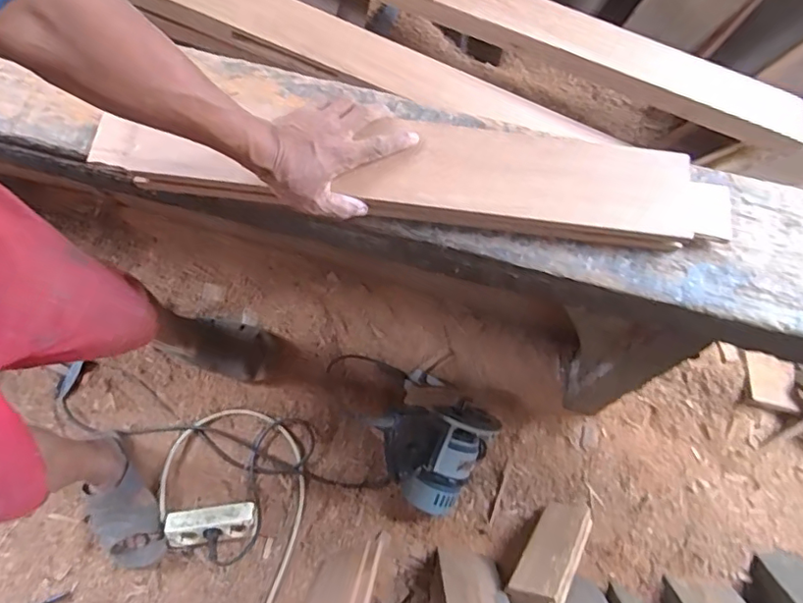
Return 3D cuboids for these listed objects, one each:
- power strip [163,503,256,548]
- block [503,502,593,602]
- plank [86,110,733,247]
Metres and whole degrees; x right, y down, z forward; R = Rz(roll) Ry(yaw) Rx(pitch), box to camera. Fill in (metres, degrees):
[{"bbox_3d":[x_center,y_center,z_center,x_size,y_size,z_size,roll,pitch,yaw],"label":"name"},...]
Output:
[{"bbox_3d":[-0.357,0.418,1.045,0.168,0.057,0.067,-7,73,-2],"label":"power strip"},{"bbox_3d":[0.266,0.436,0.982,0.094,0.249,0.030,-1,107,33],"label":"block"},{"bbox_3d":[0.016,-0.148,0.618,0.688,0.031,0.111,6,69,-1],"label":"plank"}]

